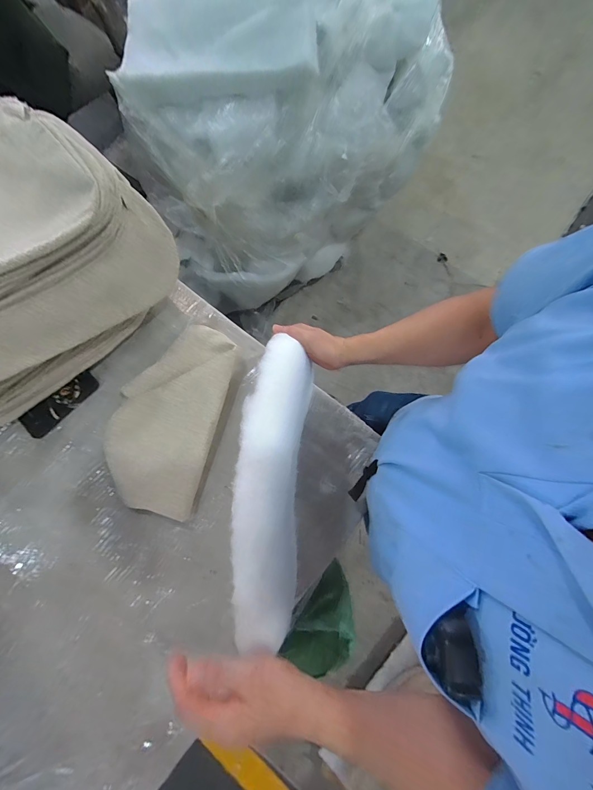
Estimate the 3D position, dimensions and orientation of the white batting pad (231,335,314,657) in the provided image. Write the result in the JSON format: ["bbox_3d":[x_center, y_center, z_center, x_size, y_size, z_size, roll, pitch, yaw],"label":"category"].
[{"bbox_3d":[-0.036,0.112,0.432,0.090,0.044,0.403,4,77,1],"label":"white batting pad"}]

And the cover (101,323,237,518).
[{"bbox_3d":[-0.260,0.035,0.638,0.201,0.031,0.378,15,80,3],"label":"cover"}]

